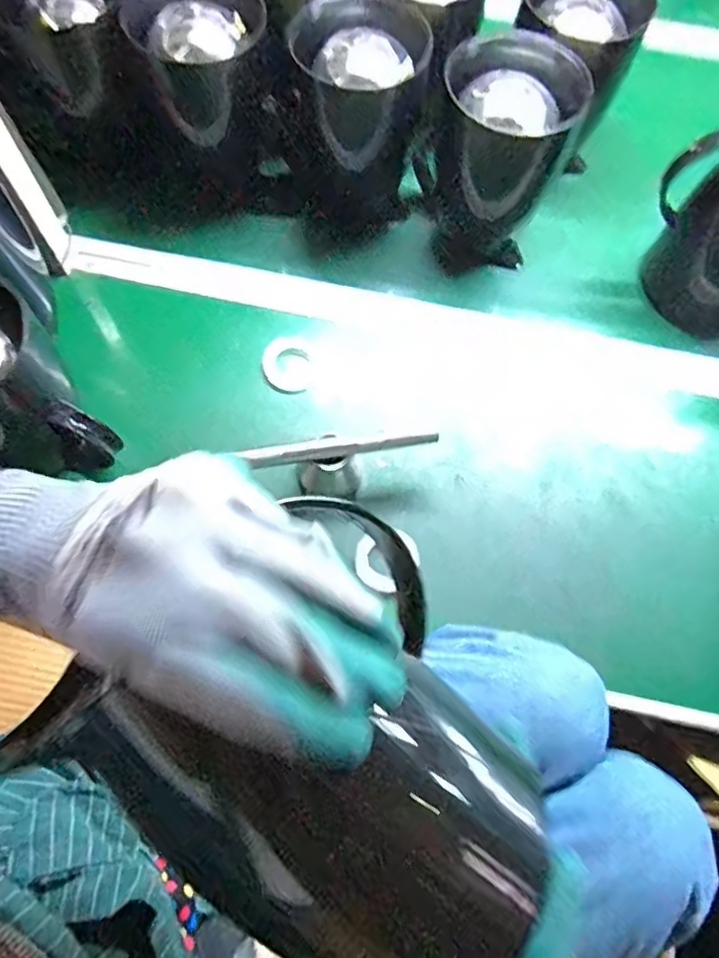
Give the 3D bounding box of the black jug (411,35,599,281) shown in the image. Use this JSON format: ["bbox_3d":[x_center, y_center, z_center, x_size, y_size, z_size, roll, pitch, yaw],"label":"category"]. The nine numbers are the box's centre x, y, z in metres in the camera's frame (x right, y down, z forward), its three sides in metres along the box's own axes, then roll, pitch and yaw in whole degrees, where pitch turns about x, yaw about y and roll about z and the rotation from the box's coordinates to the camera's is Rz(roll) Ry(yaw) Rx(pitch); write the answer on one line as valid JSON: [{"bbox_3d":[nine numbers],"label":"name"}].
[{"bbox_3d":[0.133,-0.321,0.634,0.125,0.201,0.119,-10,69,-7],"label":"black jug"}]

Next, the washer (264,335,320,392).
[{"bbox_3d":[-0.071,-0.122,0.642,0.055,0.010,0.064,17,69,4],"label":"washer"}]

